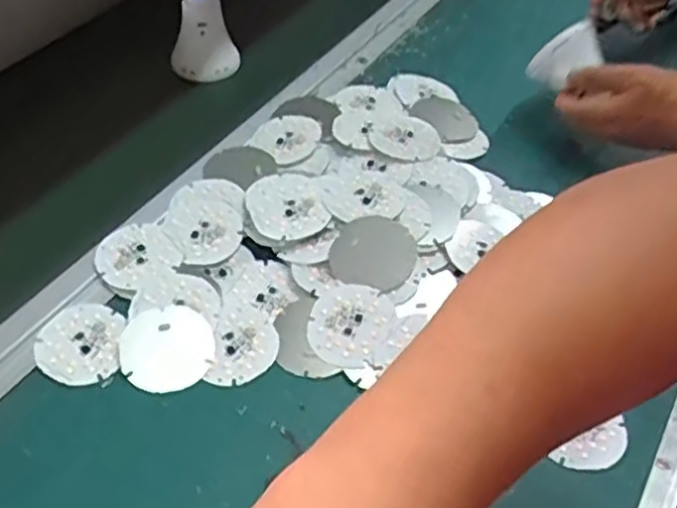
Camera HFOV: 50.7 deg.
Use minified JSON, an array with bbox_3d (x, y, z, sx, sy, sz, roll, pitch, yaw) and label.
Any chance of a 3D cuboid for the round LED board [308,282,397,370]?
[{"bbox_3d":[0.009,0.048,0.486,0.058,0.004,0.061,-4,58,7],"label":"round LED board"}]

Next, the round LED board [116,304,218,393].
[{"bbox_3d":[-0.114,0.061,0.474,0.061,0.007,0.060,3,49,-4],"label":"round LED board"}]

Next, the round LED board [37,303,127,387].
[{"bbox_3d":[-0.172,0.060,0.477,0.054,0.007,0.060,3,49,-4],"label":"round LED board"}]

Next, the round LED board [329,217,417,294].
[{"bbox_3d":[0.025,-0.001,0.516,0.060,0.009,0.054,15,66,19],"label":"round LED board"}]

